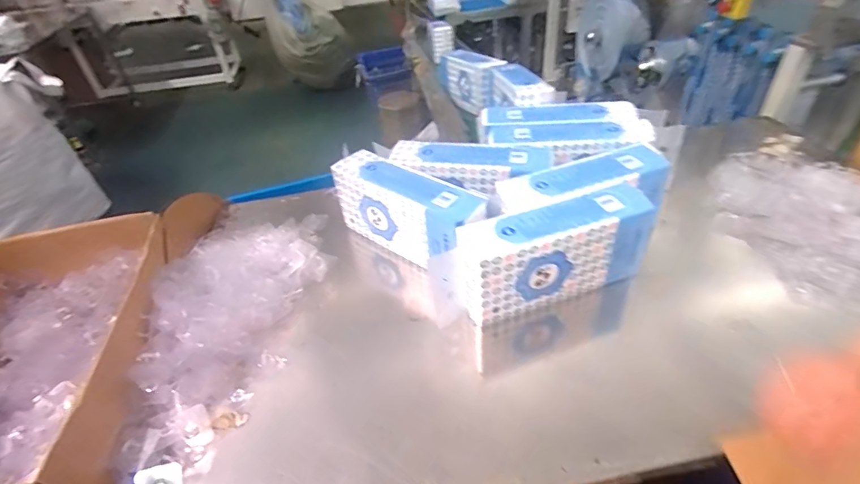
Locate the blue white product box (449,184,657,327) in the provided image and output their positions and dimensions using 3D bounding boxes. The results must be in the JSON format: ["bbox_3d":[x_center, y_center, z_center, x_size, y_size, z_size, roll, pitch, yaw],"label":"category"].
[{"bbox_3d":[0.203,0.024,0.762,0.344,0.154,0.081,-14,41,-9],"label":"blue white product box"}]

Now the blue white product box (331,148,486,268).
[{"bbox_3d":[-0.040,-0.063,0.880,0.310,0.158,0.105,25,49,32],"label":"blue white product box"}]

